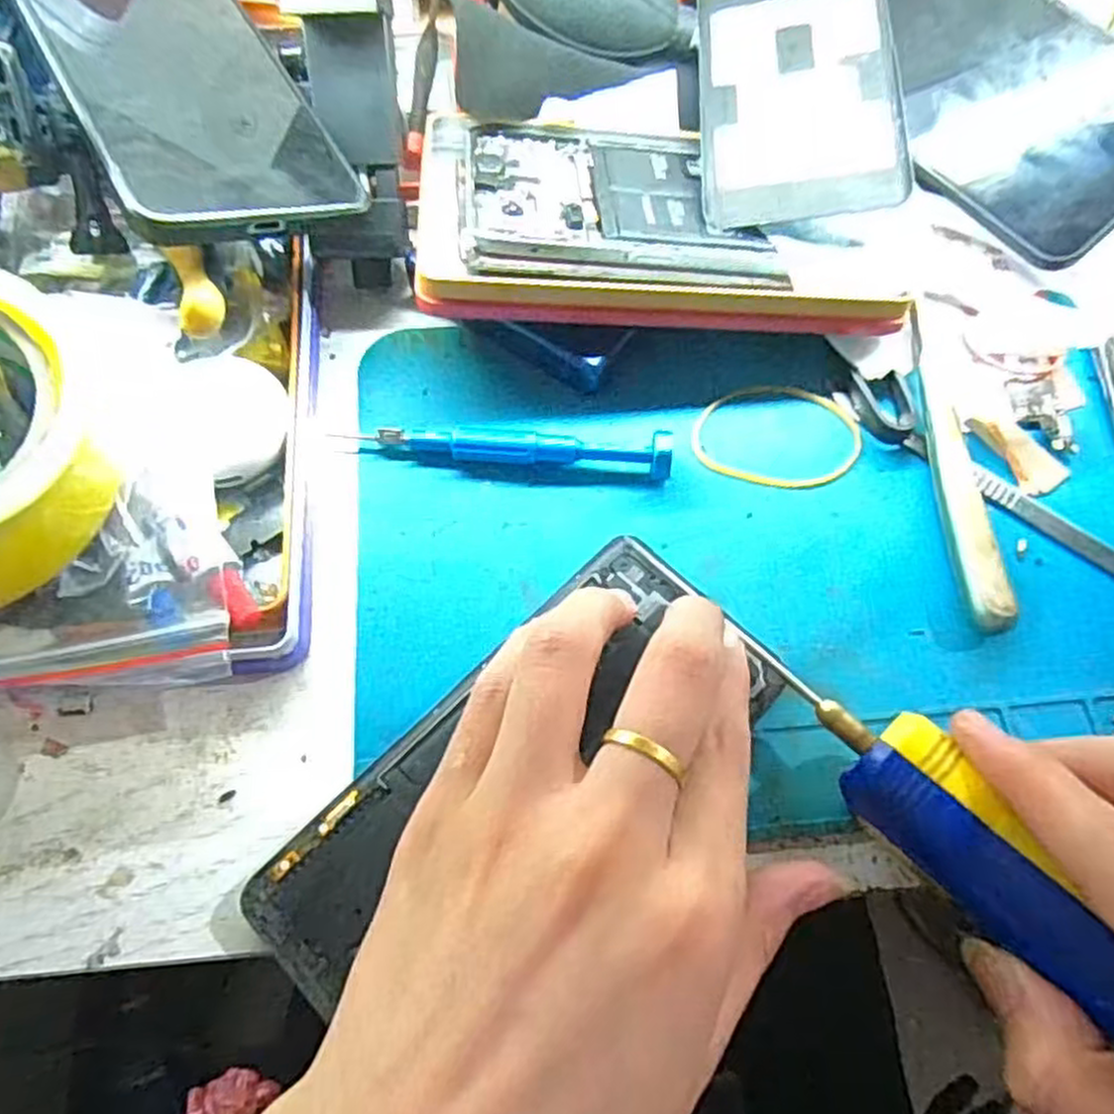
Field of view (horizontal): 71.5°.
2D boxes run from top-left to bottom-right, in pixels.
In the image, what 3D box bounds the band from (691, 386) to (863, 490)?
[{"bbox_3d":[0.082,-0.045,0.286,0.062,0.004,0.043,7,66,2],"label":"band"}]

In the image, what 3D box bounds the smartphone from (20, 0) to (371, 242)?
[{"bbox_3d":[-0.130,-0.165,0.263,0.075,0.004,0.157,-22,69,-33],"label":"smartphone"}]

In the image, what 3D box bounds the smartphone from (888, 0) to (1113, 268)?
[{"bbox_3d":[0.172,-0.184,0.305,0.072,0.007,0.140,-44,75,17],"label":"smartphone"}]

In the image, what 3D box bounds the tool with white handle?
[{"bbox_3d":[0.141,-0.037,0.275,0.014,0.013,0.130,0,66,-2],"label":"tool with white handle"}]

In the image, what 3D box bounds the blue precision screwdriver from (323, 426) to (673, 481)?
[{"bbox_3d":[-0.019,-0.039,0.272,0.117,0.016,0.012,6,66,1],"label":"blue precision screwdriver"}]

